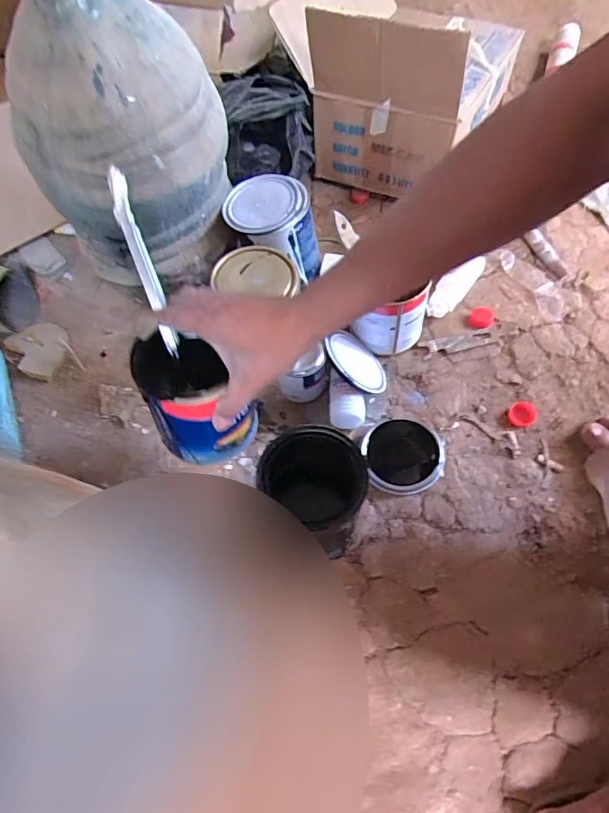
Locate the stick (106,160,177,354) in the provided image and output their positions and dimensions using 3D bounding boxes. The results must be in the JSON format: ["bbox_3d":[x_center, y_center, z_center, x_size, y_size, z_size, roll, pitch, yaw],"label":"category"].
[{"bbox_3d":[-0.149,-0.131,0.437,0.017,0.013,0.171,-18,103,-7],"label":"stick"}]

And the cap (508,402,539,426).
[{"bbox_3d":[0.286,0.009,0.614,0.033,0.010,0.039,36,70,18],"label":"cap"}]

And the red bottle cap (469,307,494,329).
[{"bbox_3d":[0.256,-0.129,0.677,0.030,0.010,0.037,10,64,7],"label":"red bottle cap"}]

